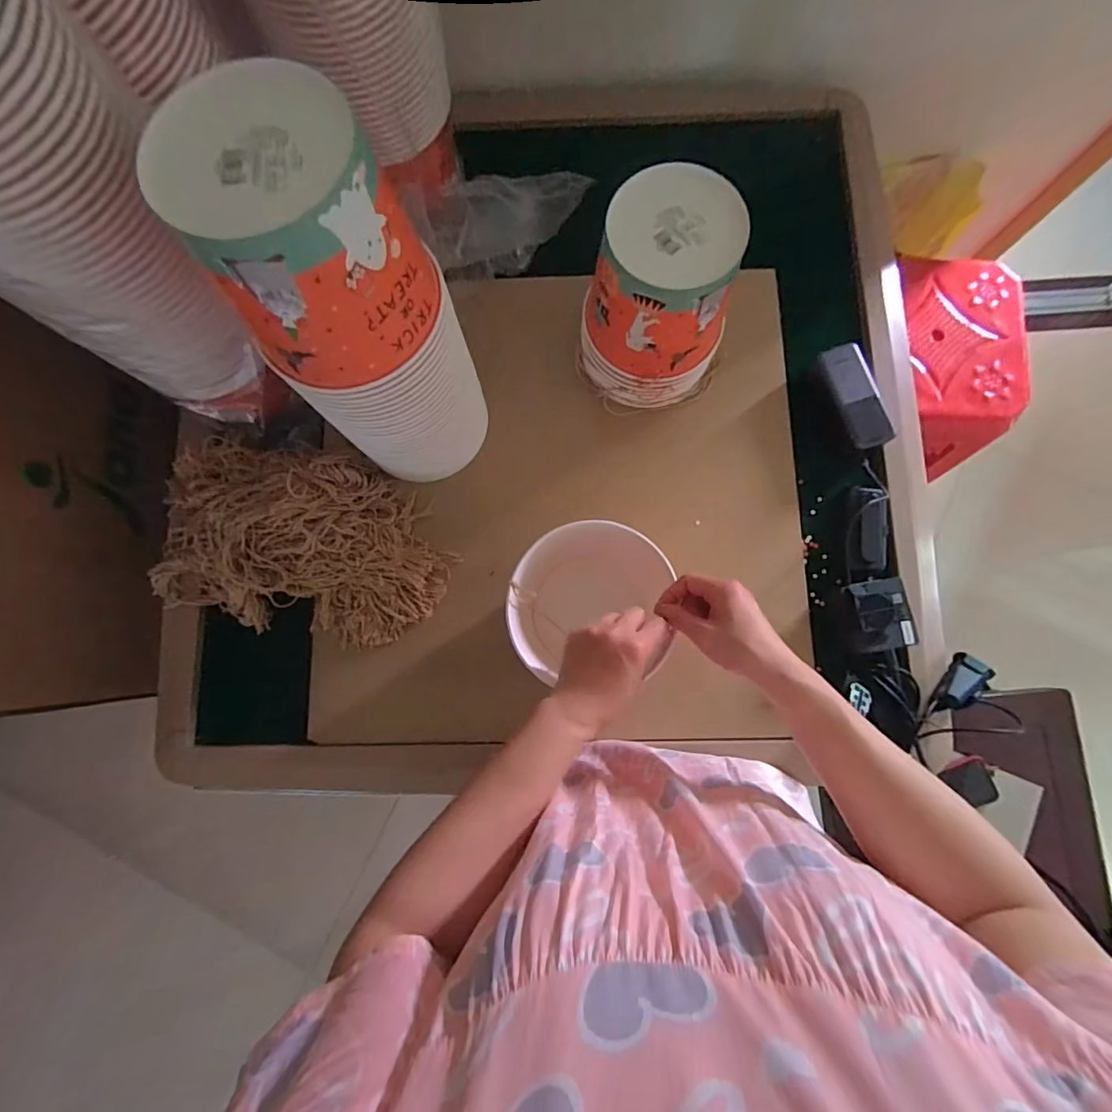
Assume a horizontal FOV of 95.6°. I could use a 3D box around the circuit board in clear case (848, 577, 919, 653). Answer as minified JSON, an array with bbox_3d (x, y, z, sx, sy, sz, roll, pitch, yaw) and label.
[{"bbox_3d":[0.368,0.068,0.579,0.070,0.049,0.080,-4,81,0],"label":"circuit board in clear case"}]

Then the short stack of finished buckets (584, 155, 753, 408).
[{"bbox_3d":[0.117,-0.270,0.552,0.153,0.199,0.140,28,82,5],"label":"short stack of finished buckets"}]

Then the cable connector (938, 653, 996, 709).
[{"bbox_3d":[0.458,0.143,0.565,0.081,0.032,0.032,-37,81,-30],"label":"cable connector"}]

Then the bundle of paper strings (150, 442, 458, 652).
[{"bbox_3d":[-0.307,-0.018,0.593,0.354,0.086,0.217,8,81,2],"label":"bundle of paper strings"}]

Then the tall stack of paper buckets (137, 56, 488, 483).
[{"bbox_3d":[-0.162,-0.191,0.468,0.146,0.365,0.139,-22,81,-3],"label":"tall stack of paper buckets"}]

